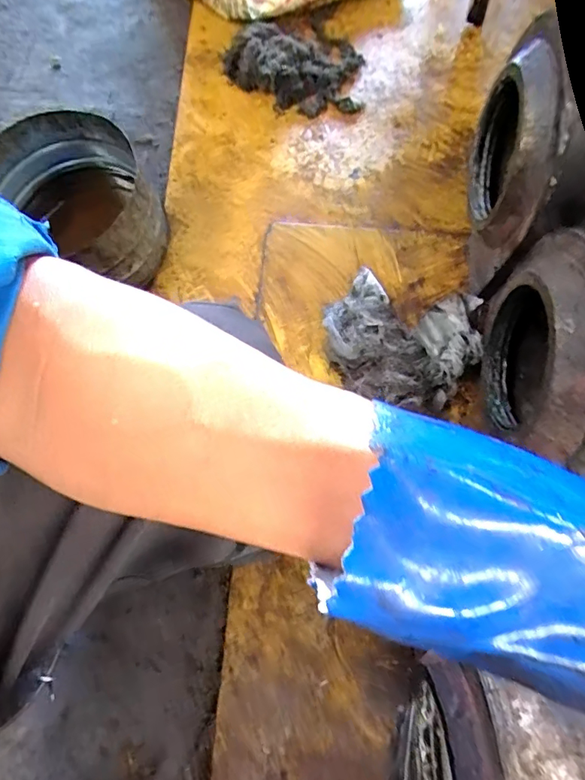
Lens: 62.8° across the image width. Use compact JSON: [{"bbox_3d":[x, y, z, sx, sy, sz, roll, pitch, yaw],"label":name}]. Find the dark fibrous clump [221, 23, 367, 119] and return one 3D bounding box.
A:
[{"bbox_3d":[0.003,-0.613,0.900,0.275,0.048,0.168,12,76,4],"label":"dark fibrous clump"}]

